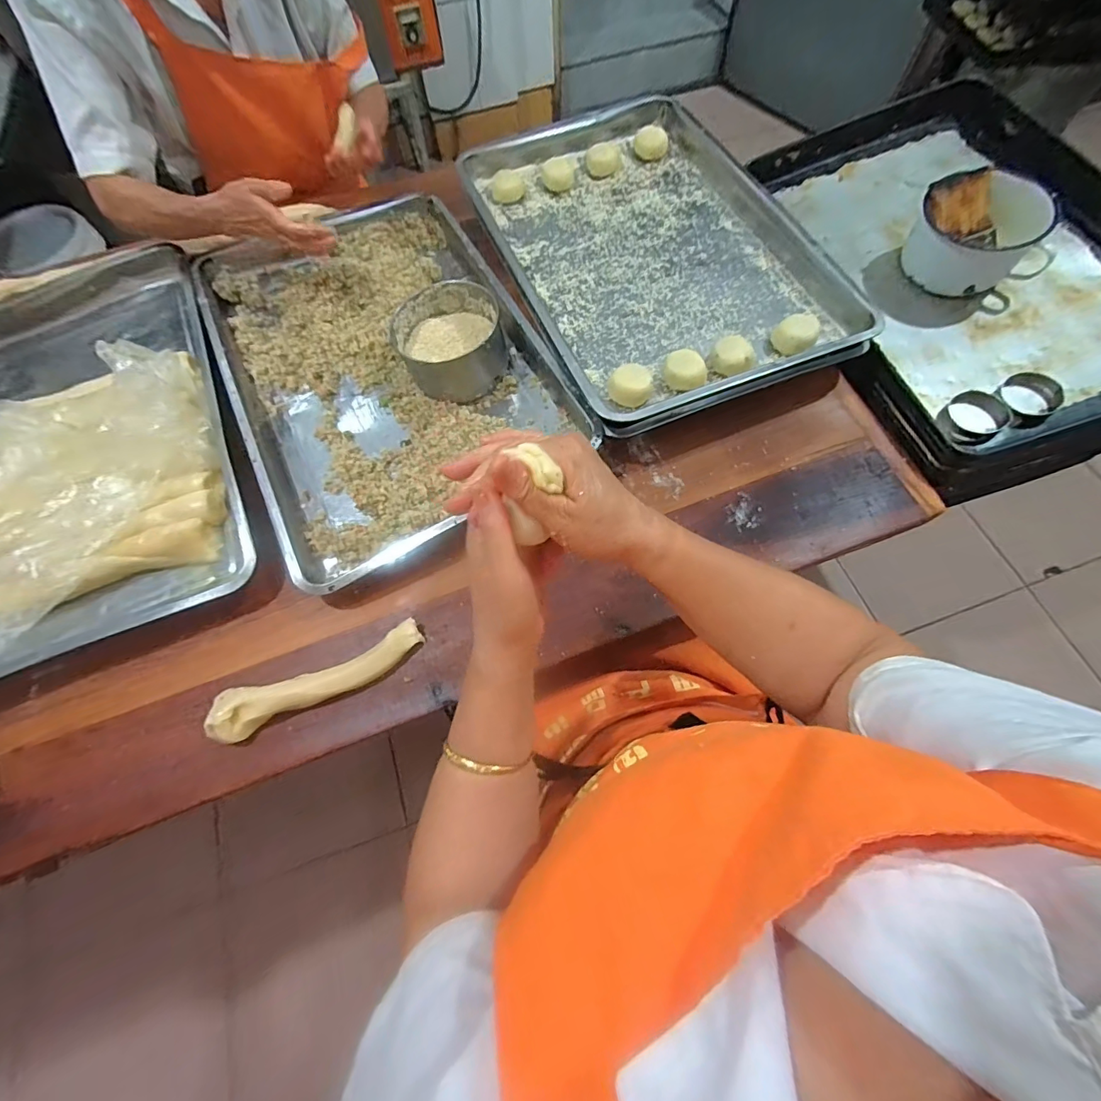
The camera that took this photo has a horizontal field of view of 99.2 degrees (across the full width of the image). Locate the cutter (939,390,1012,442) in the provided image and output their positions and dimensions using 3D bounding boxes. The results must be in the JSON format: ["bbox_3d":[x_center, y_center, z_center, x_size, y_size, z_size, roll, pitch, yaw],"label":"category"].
[{"bbox_3d":[0.543,-0.171,0.602,0.069,0.023,0.064,-1,67,2],"label":"cutter"}]

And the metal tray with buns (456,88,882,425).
[{"bbox_3d":[0.133,-0.451,0.685,0.392,0.048,0.587,-20,68,-6],"label":"metal tray with buns"}]

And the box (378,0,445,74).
[{"bbox_3d":[-0.382,-1.439,1.256,0.153,0.206,0.083,-13,67,-3],"label":"box"}]

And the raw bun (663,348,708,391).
[{"bbox_3d":[0.171,-0.224,0.593,0.052,0.032,0.053,18,69,10],"label":"raw bun"}]

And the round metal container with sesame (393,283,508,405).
[{"bbox_3d":[-0.132,-0.281,0.630,0.138,0.065,0.138,-1,67,2],"label":"round metal container with sesame"}]

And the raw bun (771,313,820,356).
[{"bbox_3d":[0.318,-0.281,0.610,0.054,0.038,0.054,28,71,13],"label":"raw bun"}]

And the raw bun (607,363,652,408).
[{"bbox_3d":[0.099,-0.205,0.586,0.051,0.035,0.046,4,67,4],"label":"raw bun"}]

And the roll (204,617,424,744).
[{"bbox_3d":[-0.244,0.139,0.502,0.219,0.032,0.051,-21,68,-6],"label":"roll"}]

